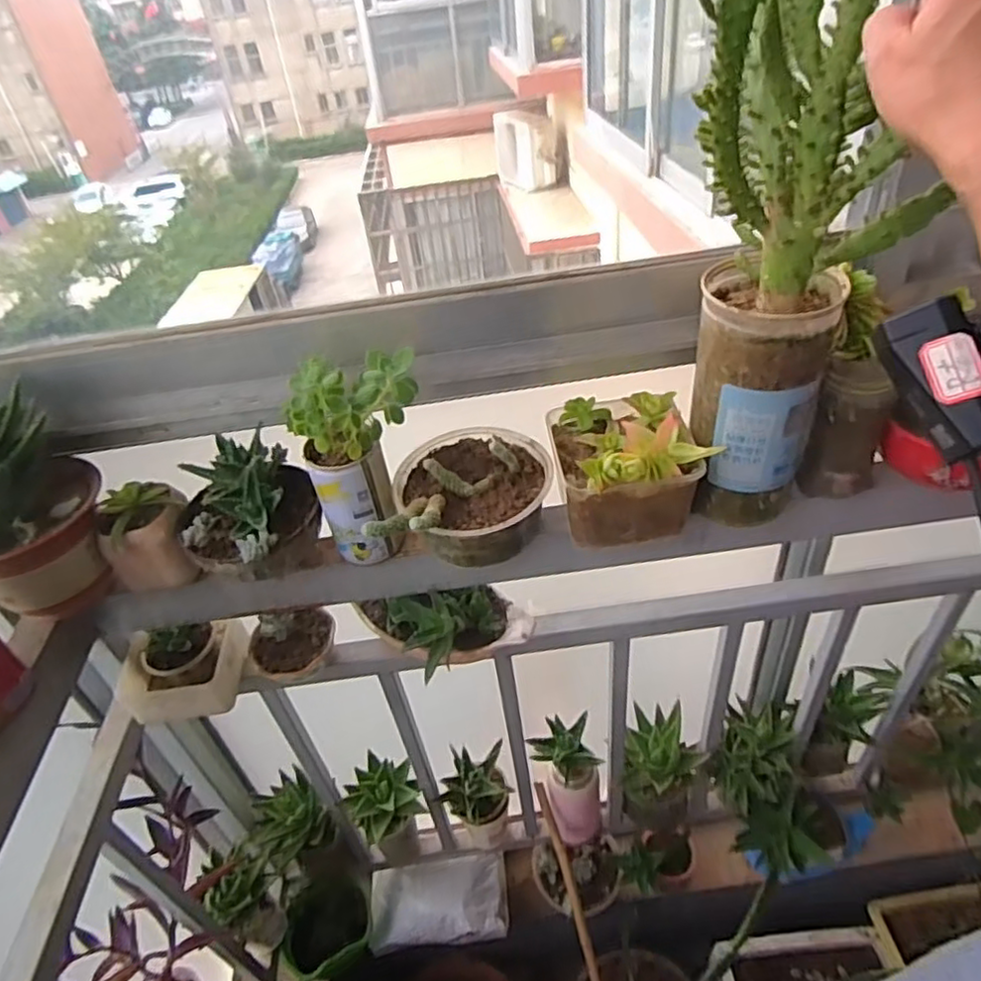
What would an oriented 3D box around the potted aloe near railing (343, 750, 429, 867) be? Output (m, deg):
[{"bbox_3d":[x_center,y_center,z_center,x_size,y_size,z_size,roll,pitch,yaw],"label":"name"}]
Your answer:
[{"bbox_3d":[-0.146,0.487,0.985,0.094,0.189,0.094,-5,39,4],"label":"potted aloe near railing"}]

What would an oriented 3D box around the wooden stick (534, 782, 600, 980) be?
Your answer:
[{"bbox_3d":[0.134,0.650,1.002,0.018,0.457,0.020,-17,9,-11],"label":"wooden stick"}]

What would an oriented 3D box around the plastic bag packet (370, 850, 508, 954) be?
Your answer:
[{"bbox_3d":[-0.086,0.659,1.064,0.224,0.060,0.121,-8,39,-1],"label":"plastic bag packet"}]

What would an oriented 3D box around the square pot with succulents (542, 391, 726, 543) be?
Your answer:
[{"bbox_3d":[0.120,-0.020,0.583,0.113,0.106,0.127,-10,39,-2],"label":"square pot with succulents"}]

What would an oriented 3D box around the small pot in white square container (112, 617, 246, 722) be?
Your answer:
[{"bbox_3d":[-0.327,0.182,0.696,0.108,0.075,0.088,-5,39,3],"label":"small pot in white square container"}]

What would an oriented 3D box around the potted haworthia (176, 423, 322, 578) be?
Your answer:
[{"bbox_3d":[-0.213,0.026,0.590,0.116,0.100,0.116,-24,41,-20],"label":"potted haworthia"}]

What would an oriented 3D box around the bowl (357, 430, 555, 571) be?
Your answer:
[{"bbox_3d":[-0.018,0.005,0.604,0.142,0.085,0.155,-5,39,4],"label":"bowl"}]

